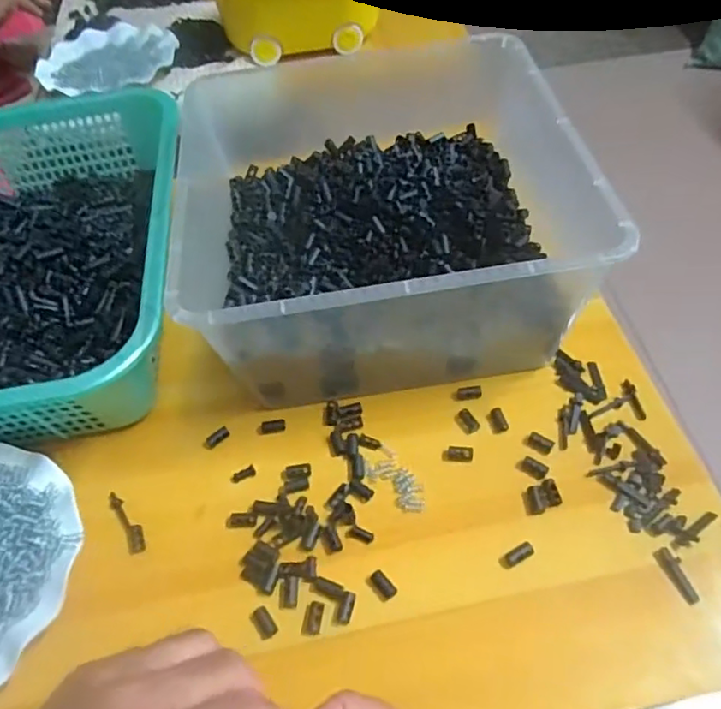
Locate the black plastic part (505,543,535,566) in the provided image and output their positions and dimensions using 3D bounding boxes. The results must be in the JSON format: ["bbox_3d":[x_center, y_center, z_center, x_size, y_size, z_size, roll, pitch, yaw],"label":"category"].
[{"bbox_3d":[0.106,0.132,0.410,0.020,0.006,0.009,-24,53,-13],"label":"black plastic part"}]

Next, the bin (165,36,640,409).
[{"bbox_3d":[0.015,-0.108,0.520,0.294,0.144,0.292,-9,51,-1],"label":"bin"}]

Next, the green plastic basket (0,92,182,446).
[{"bbox_3d":[-0.311,-0.091,0.560,0.297,0.085,0.394,-11,52,-3],"label":"green plastic basket"}]

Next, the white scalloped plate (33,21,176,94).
[{"bbox_3d":[-0.351,-0.414,0.866,0.184,0.016,0.182,-3,52,4],"label":"white scalloped plate"}]

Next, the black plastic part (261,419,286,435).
[{"bbox_3d":[-0.069,0.056,0.488,0.019,0.004,0.011,-10,52,-2],"label":"black plastic part"}]

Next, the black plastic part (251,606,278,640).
[{"bbox_3d":[-0.062,0.172,0.396,0.011,0.004,0.021,-32,55,-18],"label":"black plastic part"}]

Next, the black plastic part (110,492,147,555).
[{"bbox_3d":[-0.170,0.121,0.451,0.014,0.004,0.054,-29,55,-16],"label":"black plastic part"}]

